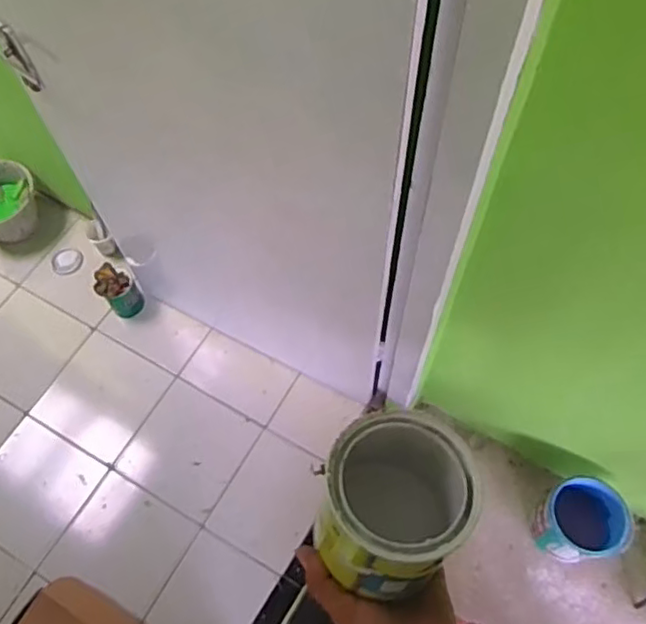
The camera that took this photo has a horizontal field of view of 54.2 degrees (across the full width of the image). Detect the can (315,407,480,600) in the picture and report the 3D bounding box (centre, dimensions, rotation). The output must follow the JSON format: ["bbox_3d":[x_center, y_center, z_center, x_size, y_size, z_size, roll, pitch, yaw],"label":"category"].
[{"bbox_3d":[0.053,0.141,0.462,0.100,0.100,0.117,13,66,8],"label":"can"}]

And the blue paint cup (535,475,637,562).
[{"bbox_3d":[0.651,0.530,1.599,0.191,0.185,0.186,-1,65,2],"label":"blue paint cup"}]

